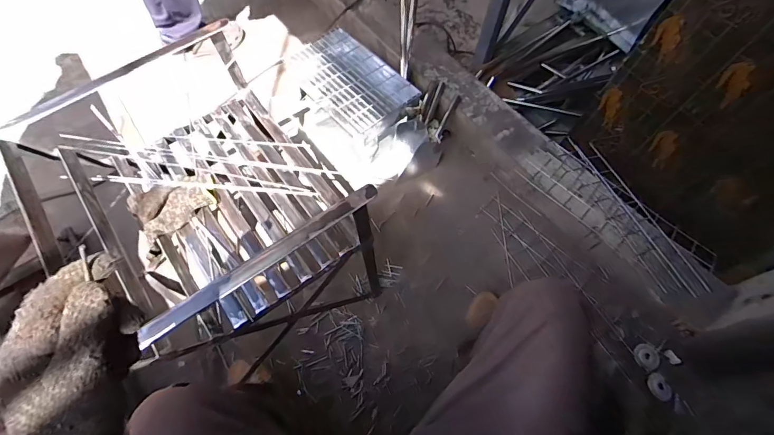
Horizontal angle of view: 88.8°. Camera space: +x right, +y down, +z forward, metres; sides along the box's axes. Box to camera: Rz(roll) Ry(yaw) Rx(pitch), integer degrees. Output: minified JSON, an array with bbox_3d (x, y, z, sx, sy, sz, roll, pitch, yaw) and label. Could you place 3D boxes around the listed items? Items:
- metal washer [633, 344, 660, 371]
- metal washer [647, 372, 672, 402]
[{"bbox_3d":[0.630,0.337,0.955,0.064,0.005,0.057,-19,66,-12],"label":"metal washer"},{"bbox_3d":[0.635,0.395,0.919,0.052,0.004,0.060,-2,63,-4],"label":"metal washer"}]

